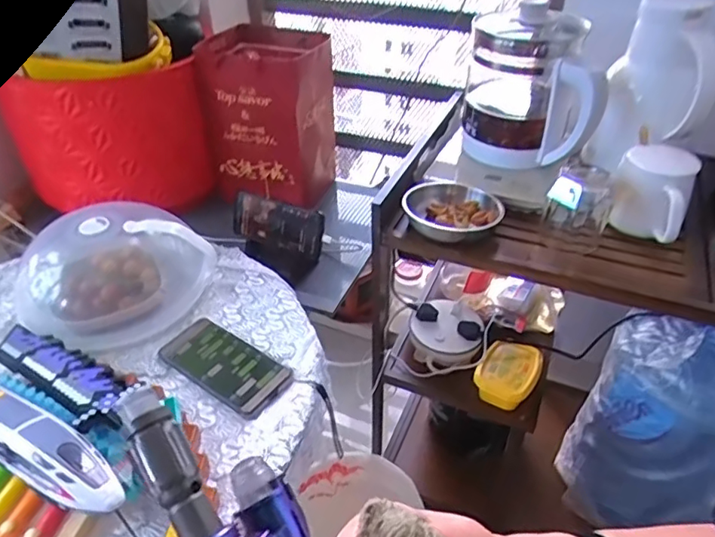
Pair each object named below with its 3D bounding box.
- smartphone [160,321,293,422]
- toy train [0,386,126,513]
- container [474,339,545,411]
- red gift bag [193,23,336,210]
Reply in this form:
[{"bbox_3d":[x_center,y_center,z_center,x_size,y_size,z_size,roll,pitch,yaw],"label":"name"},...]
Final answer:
[{"bbox_3d":[-0.149,0.105,0.622,0.151,0.011,0.071,23,45,27],"label":"smartphone"},{"bbox_3d":[-0.320,0.147,0.507,0.293,0.058,0.050,19,43,23],"label":"toy train"},{"bbox_3d":[0.215,0.150,0.796,0.080,0.044,0.100,21,44,25],"label":"container"},{"bbox_3d":[-0.140,-0.246,0.901,0.190,0.267,0.135,3,39,5],"label":"red gift bag"}]

